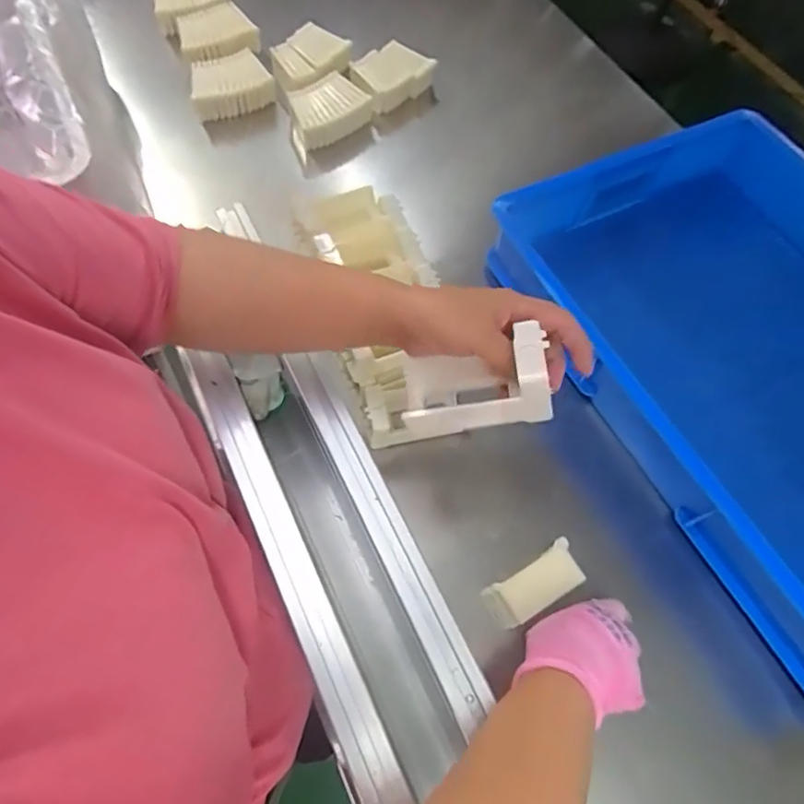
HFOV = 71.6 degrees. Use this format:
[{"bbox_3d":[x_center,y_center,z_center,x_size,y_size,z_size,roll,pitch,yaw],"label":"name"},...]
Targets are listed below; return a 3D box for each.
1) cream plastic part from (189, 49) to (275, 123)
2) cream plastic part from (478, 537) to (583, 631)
[{"bbox_3d":[-0.243,-0.443,0.784,0.116,0.037,0.076,-28,69,-16],"label":"cream plastic part"},{"bbox_3d":[0.118,0.162,0.493,0.086,0.018,0.041,-34,70,-2],"label":"cream plastic part"}]

